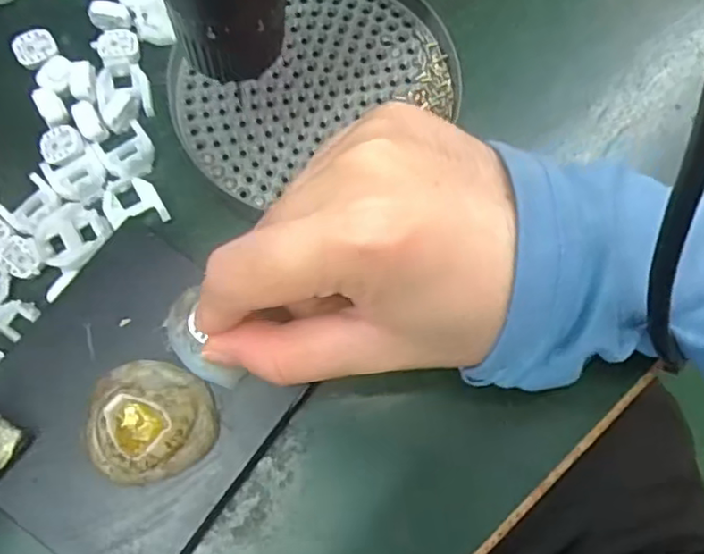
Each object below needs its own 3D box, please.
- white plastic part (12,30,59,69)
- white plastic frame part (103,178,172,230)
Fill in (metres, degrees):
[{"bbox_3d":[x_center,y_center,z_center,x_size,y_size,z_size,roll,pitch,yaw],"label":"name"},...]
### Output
[{"bbox_3d":[-0.133,-0.096,0.265,0.017,0.004,0.015,-39,79,-11],"label":"white plastic part"},{"bbox_3d":[-0.088,-0.029,0.253,0.022,0.004,0.021,-29,77,-9],"label":"white plastic frame part"}]

